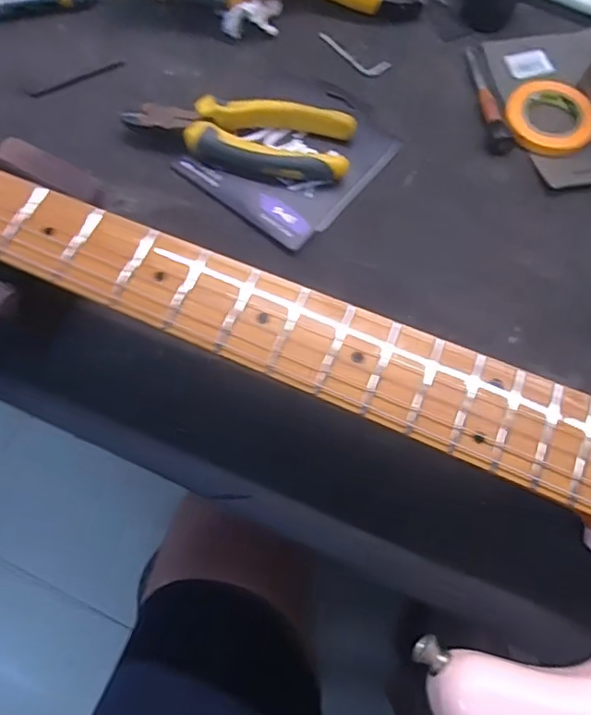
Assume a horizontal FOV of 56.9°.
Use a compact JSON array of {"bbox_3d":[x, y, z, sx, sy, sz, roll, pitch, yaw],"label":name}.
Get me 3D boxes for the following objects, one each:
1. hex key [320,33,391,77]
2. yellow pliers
[{"bbox_3d":[0.041,-0.223,0.405,0.060,0.004,0.019,29,71,10],"label":"hex key"},{"bbox_3d":[-0.038,-0.146,0.361,0.147,0.018,0.047,8,69,2],"label":"yellow pliers"}]

